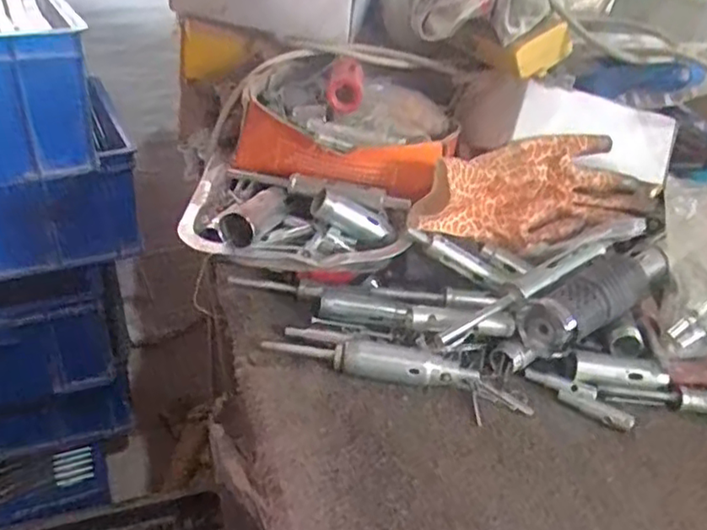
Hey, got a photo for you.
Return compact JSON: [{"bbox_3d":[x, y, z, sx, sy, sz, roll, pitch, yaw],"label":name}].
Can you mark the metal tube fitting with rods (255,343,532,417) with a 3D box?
[{"bbox_3d":[0.030,0.071,0.463,0.189,0.022,0.020,8,33,2],"label":"metal tube fitting with rods"}]

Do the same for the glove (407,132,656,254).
[{"bbox_3d":[0.153,-0.061,0.546,0.227,0.068,0.087,-6,35,-18],"label":"glove"}]

